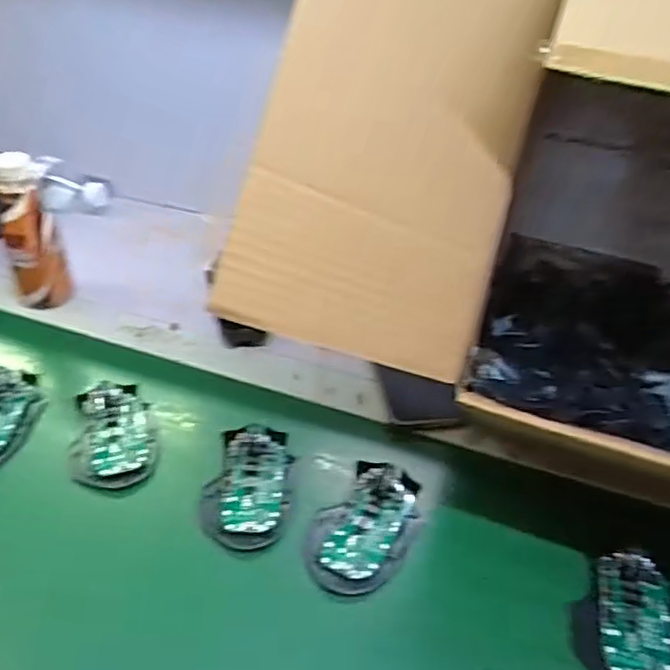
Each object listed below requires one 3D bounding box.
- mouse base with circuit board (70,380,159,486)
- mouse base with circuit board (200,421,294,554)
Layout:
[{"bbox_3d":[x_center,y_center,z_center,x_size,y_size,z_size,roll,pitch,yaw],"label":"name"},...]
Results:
[{"bbox_3d":[-0.193,0.084,0.574,0.067,0.025,0.105,-5,38,-11],"label":"mouse base with circuit board"},{"bbox_3d":[-0.071,0.120,0.538,0.069,0.024,0.110,3,38,0],"label":"mouse base with circuit board"}]

